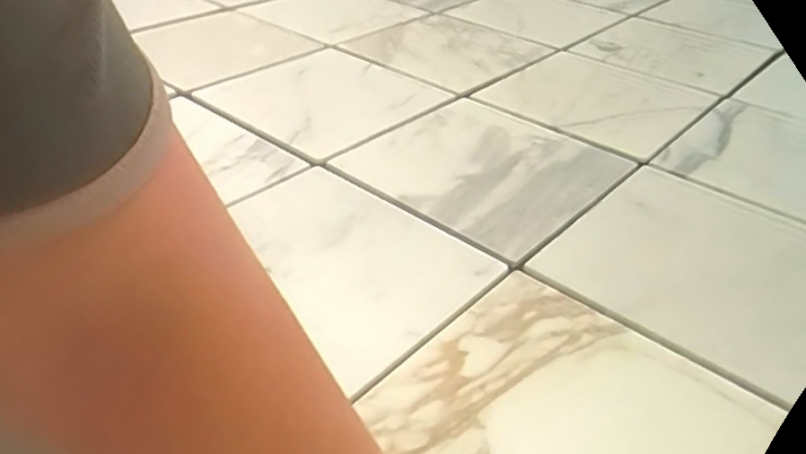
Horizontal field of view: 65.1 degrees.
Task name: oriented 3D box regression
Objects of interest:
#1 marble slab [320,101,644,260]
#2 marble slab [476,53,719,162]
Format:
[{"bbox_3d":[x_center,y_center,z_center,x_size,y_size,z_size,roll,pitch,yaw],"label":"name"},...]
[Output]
[{"bbox_3d":[0.109,-0.085,0.836,0.291,0.011,0.290,26,42,33],"label":"marble slab"},{"bbox_3d":[0.316,-0.214,1.024,0.278,0.011,0.295,26,42,33],"label":"marble slab"}]

